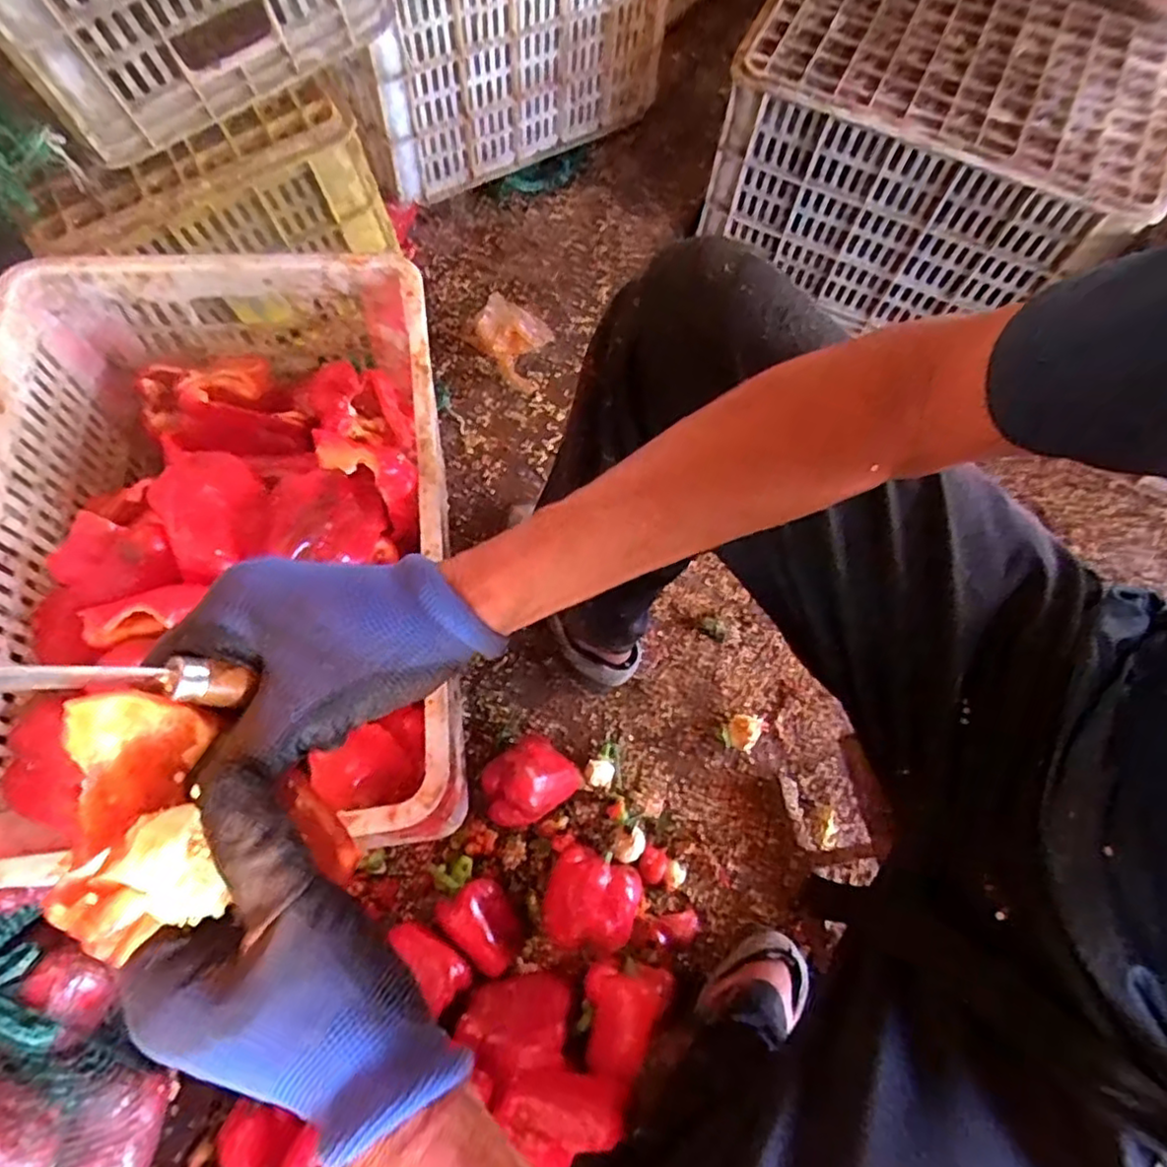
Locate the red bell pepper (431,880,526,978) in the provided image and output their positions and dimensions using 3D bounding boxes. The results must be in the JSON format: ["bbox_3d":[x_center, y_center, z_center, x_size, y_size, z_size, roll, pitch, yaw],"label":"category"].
[{"bbox_3d":[-0.102,0.358,0.690,0.065,0.053,0.091,-41,75,-14],"label":"red bell pepper"}]

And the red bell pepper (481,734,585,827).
[{"bbox_3d":[-0.061,0.221,0.730,0.100,0.078,0.078,-35,74,-13],"label":"red bell pepper"}]

